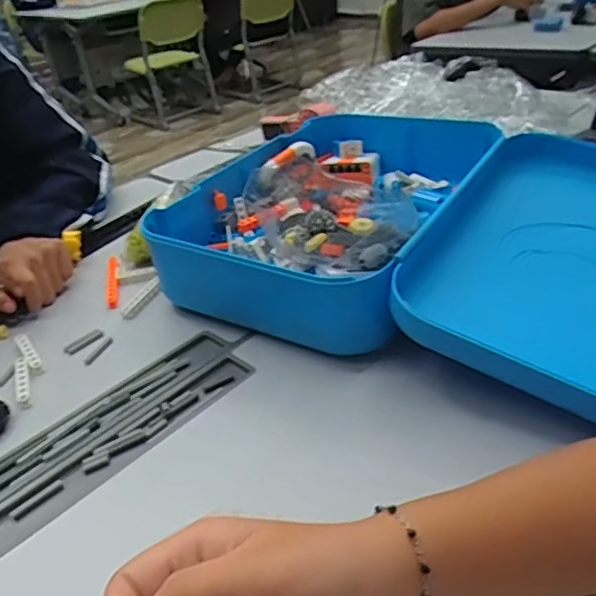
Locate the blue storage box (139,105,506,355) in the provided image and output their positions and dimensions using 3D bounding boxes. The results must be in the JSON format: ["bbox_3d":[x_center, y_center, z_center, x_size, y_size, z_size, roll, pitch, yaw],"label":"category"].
[{"bbox_3d":[0.039,-0.102,0.706,0.318,0.111,0.411,15,39,29],"label":"blue storage box"}]

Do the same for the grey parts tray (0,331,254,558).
[{"bbox_3d":[-0.154,0.106,0.497,0.247,0.008,0.096,-32,40,-33],"label":"grey parts tray"}]

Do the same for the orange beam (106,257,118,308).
[{"bbox_3d":[-0.218,-0.020,0.683,0.013,0.009,0.106,-12,33,-8],"label":"orange beam"}]

